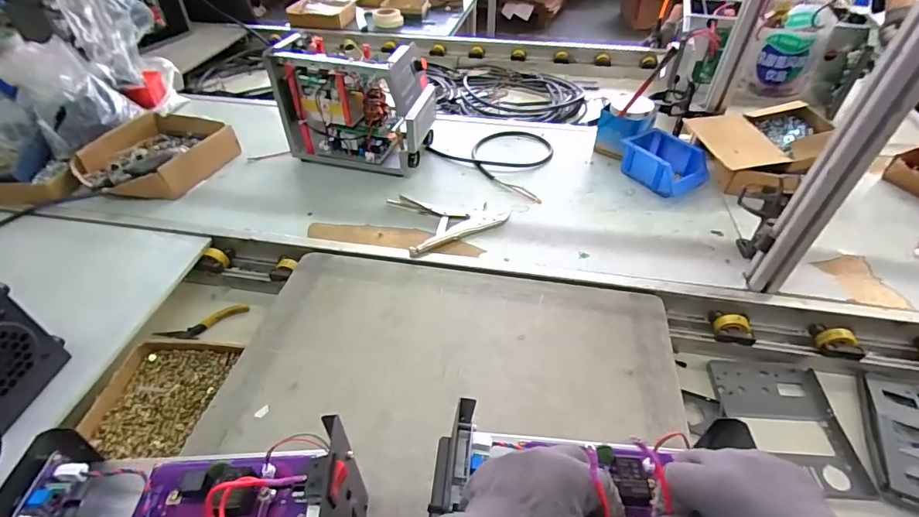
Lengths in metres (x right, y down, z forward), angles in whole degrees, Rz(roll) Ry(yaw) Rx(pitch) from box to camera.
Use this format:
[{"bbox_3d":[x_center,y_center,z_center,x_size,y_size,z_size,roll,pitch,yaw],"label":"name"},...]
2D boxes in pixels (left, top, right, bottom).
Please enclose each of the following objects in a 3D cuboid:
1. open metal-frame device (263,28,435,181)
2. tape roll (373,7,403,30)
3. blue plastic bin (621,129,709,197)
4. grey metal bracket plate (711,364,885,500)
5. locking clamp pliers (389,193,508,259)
[{"bbox_3d":[-0.206,-0.310,0.907,0.294,0.225,0.132,11,47,12],"label":"open metal-frame device"},{"bbox_3d":[-0.278,-0.934,1.701,0.112,0.058,0.112,-7,44,-8],"label":"tape roll"},{"bbox_3d":[0.420,-0.195,0.903,0.119,0.067,0.157,-22,49,-19],"label":"blue plastic bin"},{"bbox_3d":[0.454,0.231,0.624,0.161,0.024,0.178,5,44,6],"label":"grey metal bracket plate"},{"bbox_3d":[-0.022,-0.088,0.831,0.203,0.018,0.166,-20,48,-17],"label":"locking clamp pliers"}]

